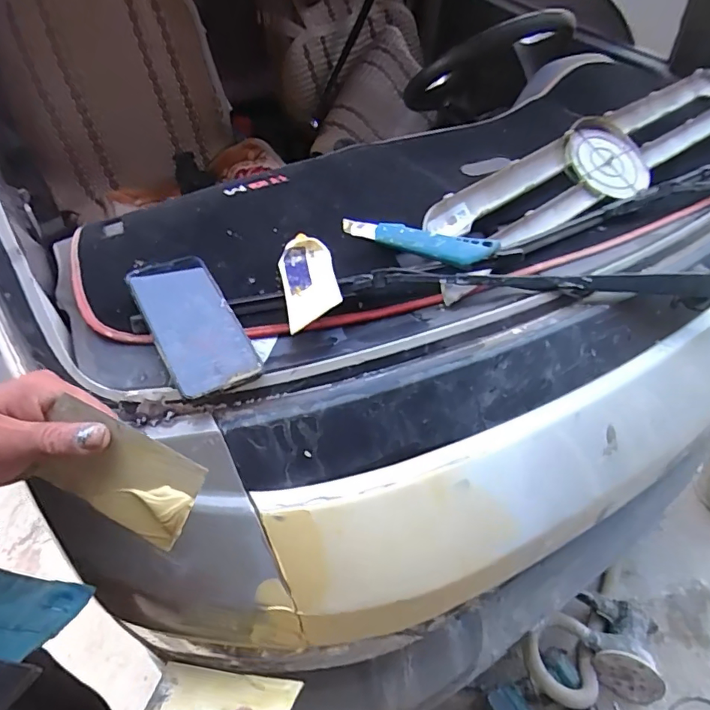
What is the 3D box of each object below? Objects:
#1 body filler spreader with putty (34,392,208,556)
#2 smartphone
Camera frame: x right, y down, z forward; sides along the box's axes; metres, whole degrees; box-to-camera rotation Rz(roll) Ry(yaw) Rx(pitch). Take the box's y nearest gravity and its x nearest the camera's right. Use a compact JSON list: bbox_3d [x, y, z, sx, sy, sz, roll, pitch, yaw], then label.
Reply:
[{"bbox_3d":[-0.165,0.086,0.344,0.109,0.072,0.011,29,13,-2],"label":"body filler spreader with putty"},{"bbox_3d":[-0.154,-0.033,0.471,0.076,0.007,0.160,-22,61,-27],"label":"smartphone"}]

